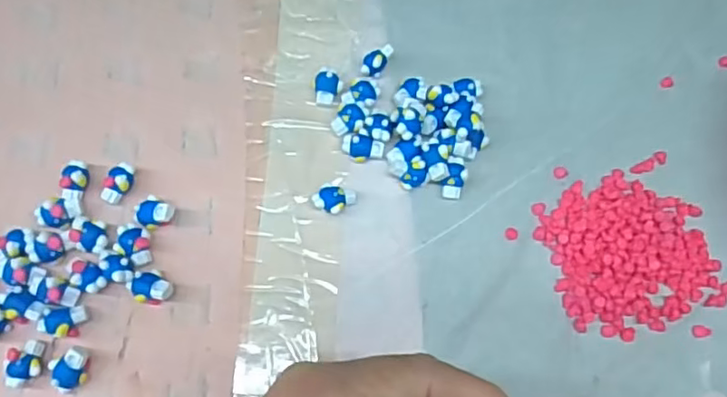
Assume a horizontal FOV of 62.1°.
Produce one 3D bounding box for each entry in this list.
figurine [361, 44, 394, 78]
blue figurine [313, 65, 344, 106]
[{"bbox_3d":[0.007,-0.078,0.342,0.011,0.011,0.019,31,73,8],"label":"figurine"},{"bbox_3d":[-0.020,-0.062,0.337,0.015,0.011,0.019,16,71,3],"label":"blue figurine"}]

